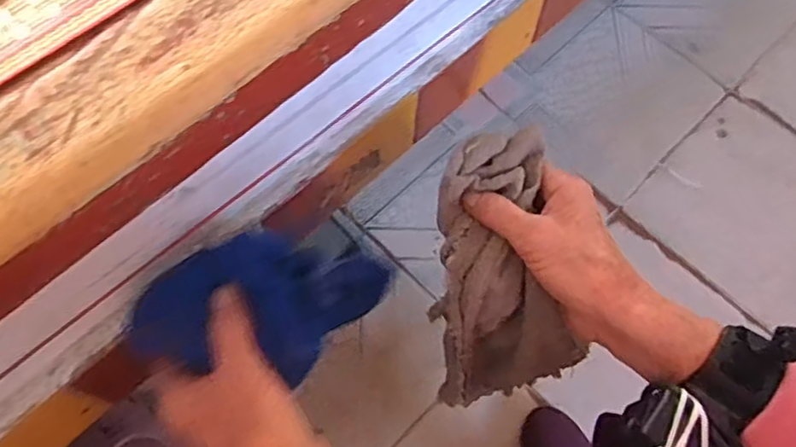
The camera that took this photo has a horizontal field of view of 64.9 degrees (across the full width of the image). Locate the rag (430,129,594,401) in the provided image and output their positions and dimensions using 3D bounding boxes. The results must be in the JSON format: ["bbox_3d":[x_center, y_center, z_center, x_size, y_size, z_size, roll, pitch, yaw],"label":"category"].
[{"bbox_3d":[0.069,0.039,0.412,0.087,0.058,0.192,-7,106,-4],"label":"rag"}]

